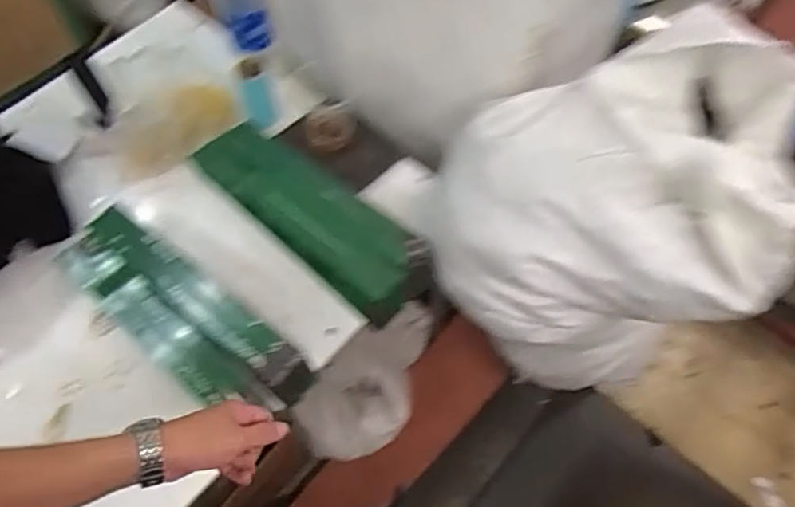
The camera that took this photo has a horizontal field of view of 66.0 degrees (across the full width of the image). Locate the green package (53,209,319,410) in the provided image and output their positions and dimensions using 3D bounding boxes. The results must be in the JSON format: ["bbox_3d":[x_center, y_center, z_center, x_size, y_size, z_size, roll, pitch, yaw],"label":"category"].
[{"bbox_3d":[-0.354,0.092,0.969,0.479,0.112,0.131,35,66,19],"label":"green package"}]

